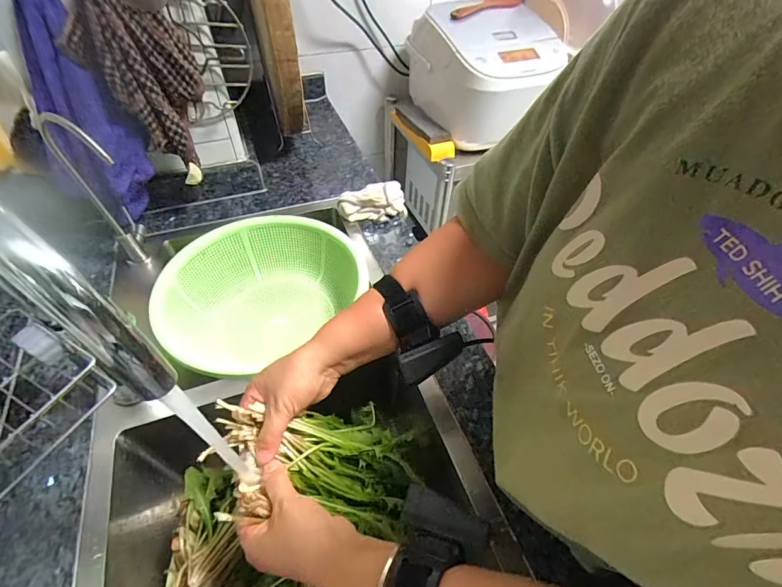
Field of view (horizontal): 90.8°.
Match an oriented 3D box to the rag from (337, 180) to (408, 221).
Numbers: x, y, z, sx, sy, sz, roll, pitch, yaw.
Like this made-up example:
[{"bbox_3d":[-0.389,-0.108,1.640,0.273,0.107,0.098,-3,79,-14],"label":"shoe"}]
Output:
[{"bbox_3d":[-0.032,-0.171,0.723,0.120,0.049,0.062,-16,51,-15],"label":"rag"}]

